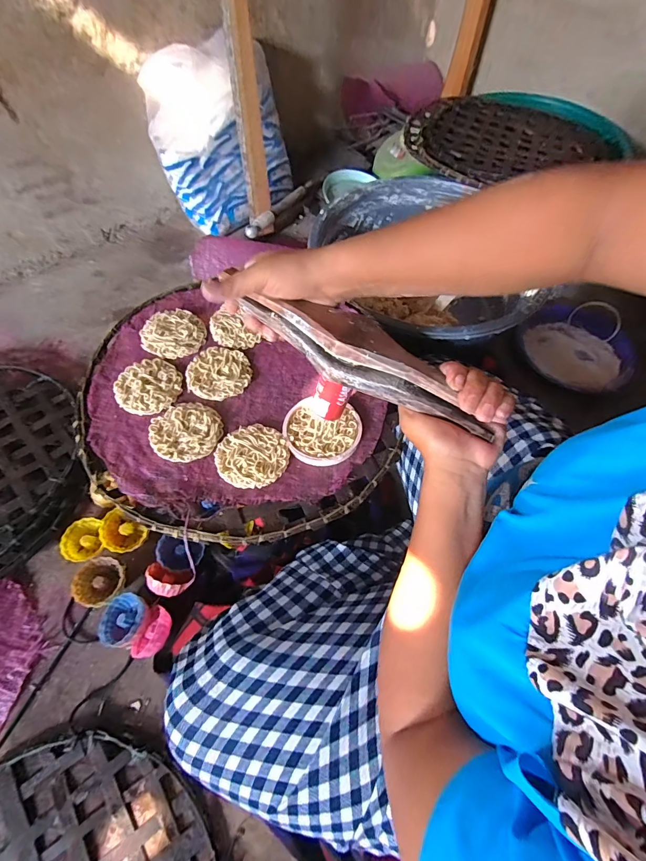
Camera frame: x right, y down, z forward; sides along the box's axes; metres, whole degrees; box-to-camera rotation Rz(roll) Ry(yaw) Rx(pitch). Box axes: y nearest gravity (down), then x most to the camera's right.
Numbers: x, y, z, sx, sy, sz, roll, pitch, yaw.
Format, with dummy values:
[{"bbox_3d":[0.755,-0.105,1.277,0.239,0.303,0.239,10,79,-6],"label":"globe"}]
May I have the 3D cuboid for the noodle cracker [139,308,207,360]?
[{"bbox_3d":[-0.195,-0.127,0.503,0.076,0.016,0.073,0,60,0],"label":"noodle cracker"}]

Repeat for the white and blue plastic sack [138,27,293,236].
[{"bbox_3d":[-0.222,-0.648,0.846,0.286,0.290,0.155,-36,66,-19],"label":"white and blue plastic sack"}]

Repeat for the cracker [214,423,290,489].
[{"bbox_3d":[-0.077,0.025,0.419,0.076,0.009,0.072,0,60,0],"label":"cracker"}]

